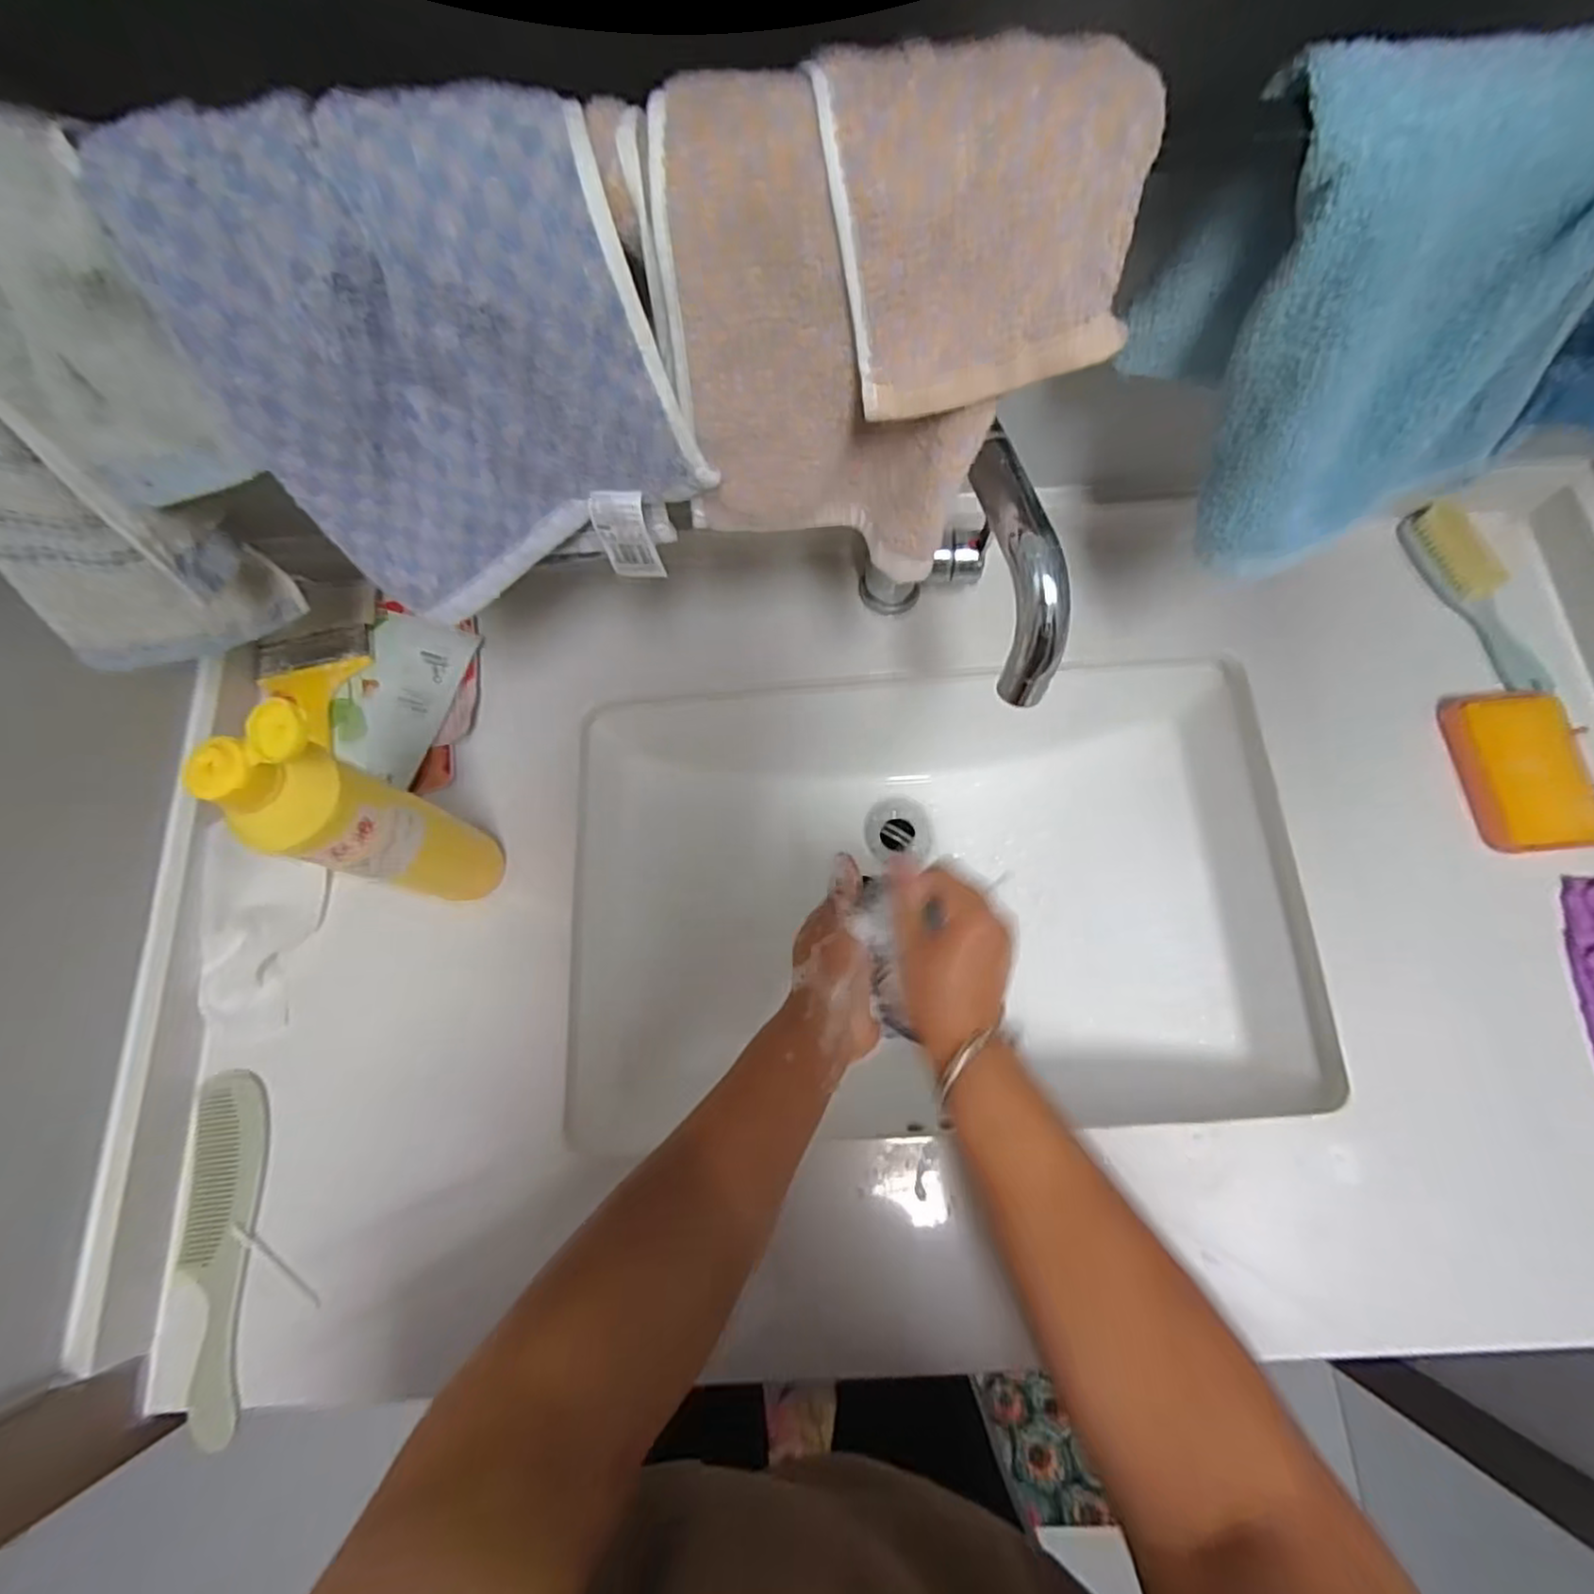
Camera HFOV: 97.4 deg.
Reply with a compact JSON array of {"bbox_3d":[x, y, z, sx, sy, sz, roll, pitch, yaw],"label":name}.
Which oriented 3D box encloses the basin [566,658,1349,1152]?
[{"bbox_3d":[0.101,0.079,0.589,0.528,0.153,0.351,0,74,1],"label":"basin"}]

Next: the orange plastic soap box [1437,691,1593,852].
[{"bbox_3d":[0.525,-0.021,0.503,0.072,0.024,0.115,-4,74,0],"label":"orange plastic soap box"}]

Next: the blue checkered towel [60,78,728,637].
[{"bbox_3d":[-0.135,-0.165,0.287,0.164,0.176,0.038,-10,56,4],"label":"blue checkered towel"}]

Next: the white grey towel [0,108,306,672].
[{"bbox_3d":[-0.322,-0.147,0.319,0.184,0.212,0.089,-6,74,-1],"label":"white grey towel"}]

